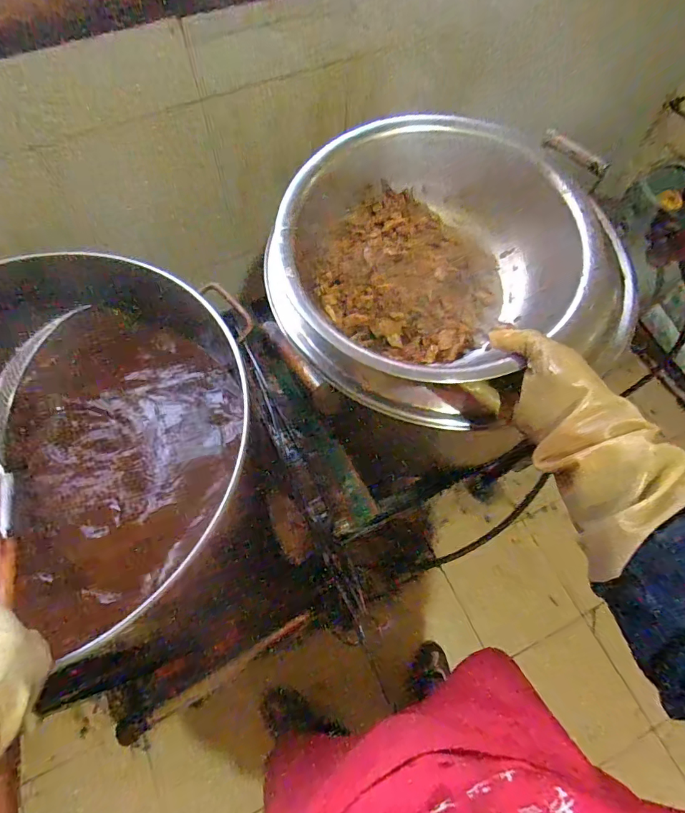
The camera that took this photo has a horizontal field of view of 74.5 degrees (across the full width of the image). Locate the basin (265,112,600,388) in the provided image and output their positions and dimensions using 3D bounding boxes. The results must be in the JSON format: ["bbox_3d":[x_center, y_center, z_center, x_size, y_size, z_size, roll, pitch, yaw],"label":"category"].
[{"bbox_3d":[0.099,-0.185,0.552,0.323,0.148,0.290,4,65,2],"label":"basin"}]

